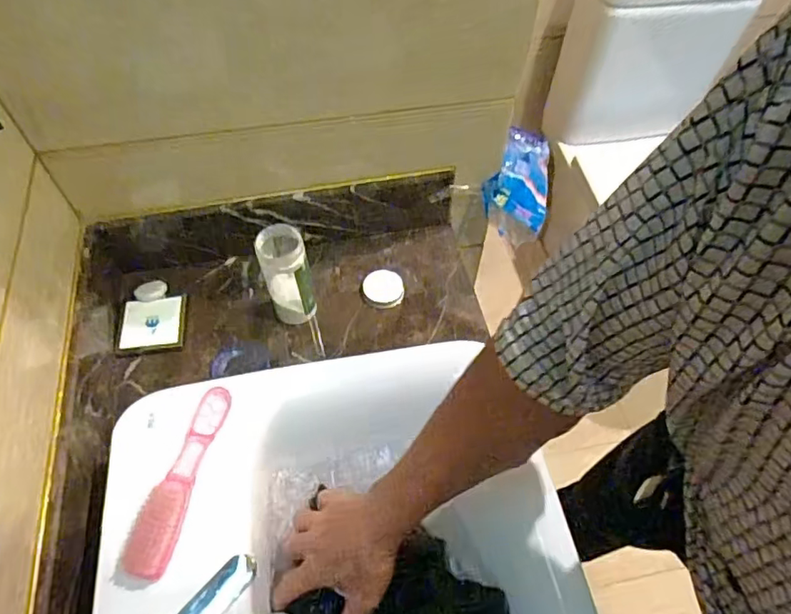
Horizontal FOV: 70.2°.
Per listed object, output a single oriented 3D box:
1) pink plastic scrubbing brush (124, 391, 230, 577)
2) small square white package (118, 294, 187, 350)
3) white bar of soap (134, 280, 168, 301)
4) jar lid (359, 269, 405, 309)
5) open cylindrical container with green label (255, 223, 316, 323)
[{"bbox_3d":[-0.220,0.172,0.578,0.037,0.021,0.193,11,57,5],"label":"pink plastic scrubbing brush"},{"bbox_3d":[-0.342,0.021,0.796,0.086,0.013,0.084,-3,56,-4],"label":"small square white package"},{"bbox_3d":[-0.355,-0.022,0.818,0.046,0.011,0.031,-18,59,-13],"label":"white bar of soap"},{"bbox_3d":[-0.020,-0.029,0.832,0.063,0.010,0.059,-3,56,-4],"label":"jar lid"},{"bbox_3d":[-0.145,-0.043,0.763,0.064,0.146,0.063,1,56,-1],"label":"open cylindrical container with green label"}]

